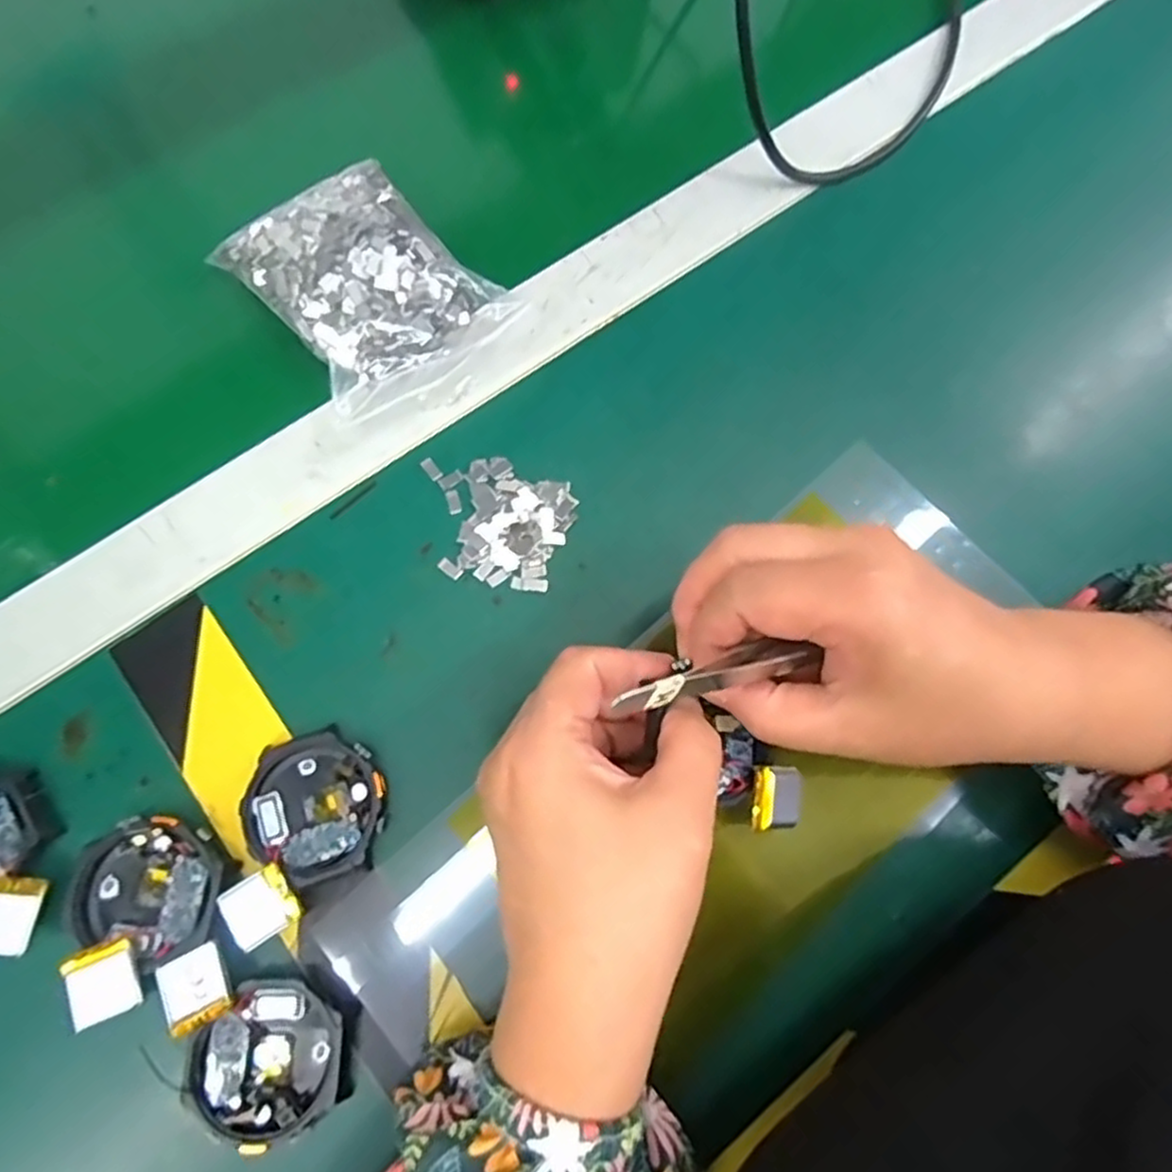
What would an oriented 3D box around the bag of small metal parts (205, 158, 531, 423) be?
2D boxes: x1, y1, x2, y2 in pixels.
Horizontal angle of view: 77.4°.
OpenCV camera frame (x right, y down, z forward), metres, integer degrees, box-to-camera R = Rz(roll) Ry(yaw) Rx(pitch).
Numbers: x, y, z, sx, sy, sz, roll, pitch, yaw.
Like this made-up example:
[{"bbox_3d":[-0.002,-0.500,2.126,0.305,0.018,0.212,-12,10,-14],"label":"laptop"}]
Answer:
[{"bbox_3d":[-0.097,-0.133,0.328,0.086,0.025,0.116,-37,78,-12],"label":"bag of small metal parts"}]

